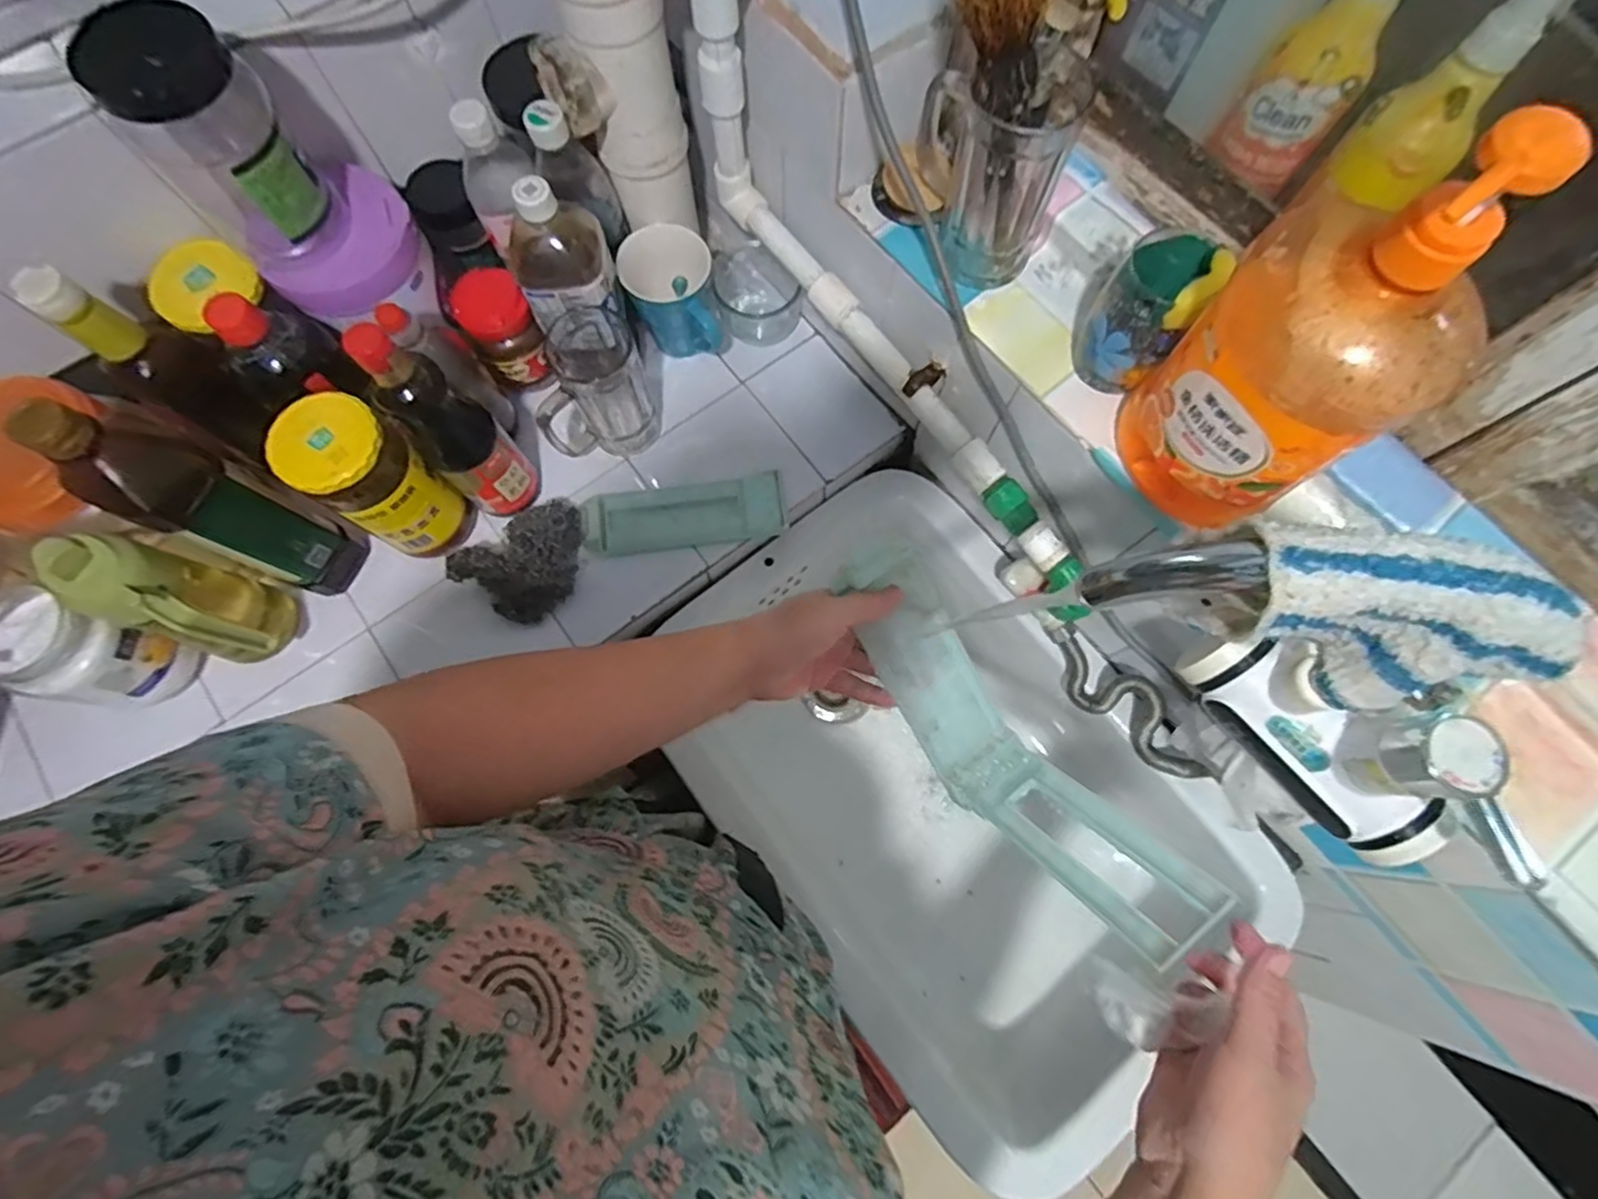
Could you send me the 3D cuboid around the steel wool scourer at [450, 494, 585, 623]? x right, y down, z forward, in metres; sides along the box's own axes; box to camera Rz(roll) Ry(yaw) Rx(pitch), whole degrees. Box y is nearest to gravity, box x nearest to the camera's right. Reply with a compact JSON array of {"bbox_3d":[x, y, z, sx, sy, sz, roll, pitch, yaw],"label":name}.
[{"bbox_3d":[-0.257,-0.038,0.650,0.126,0.035,0.092,-42,79,-11],"label":"steel wool scourer"}]

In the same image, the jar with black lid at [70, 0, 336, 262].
[{"bbox_3d":[-0.416,-0.335,0.491,0.084,0.146,0.089,35,76,9],"label":"jar with black lid"}]

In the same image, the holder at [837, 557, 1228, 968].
[{"bbox_3d":[0.132,0.098,0.456,0.063,0.110,0.273,-35,69,-10],"label":"holder"}]

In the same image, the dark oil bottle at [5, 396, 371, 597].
[{"bbox_3d":[-0.476,-0.077,0.553,0.082,0.270,0.074,27,75,7],"label":"dark oil bottle"}]

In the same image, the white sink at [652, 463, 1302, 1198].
[{"bbox_3d":[0.132,0.195,0.737,0.396,0.212,0.586,-36,77,-10],"label":"white sink"}]

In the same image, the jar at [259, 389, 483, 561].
[{"bbox_3d":[-0.370,-0.102,0.603,0.085,0.167,0.079,0,74,-1],"label":"jar"}]

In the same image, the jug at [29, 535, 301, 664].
[{"bbox_3d":[-0.509,0.005,0.575,0.092,0.204,0.072,16,74,4],"label":"jug"}]

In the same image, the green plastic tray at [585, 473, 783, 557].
[{"bbox_3d":[-0.115,-0.087,0.681,0.196,0.022,0.061,-7,74,-3],"label":"green plastic tray"}]

